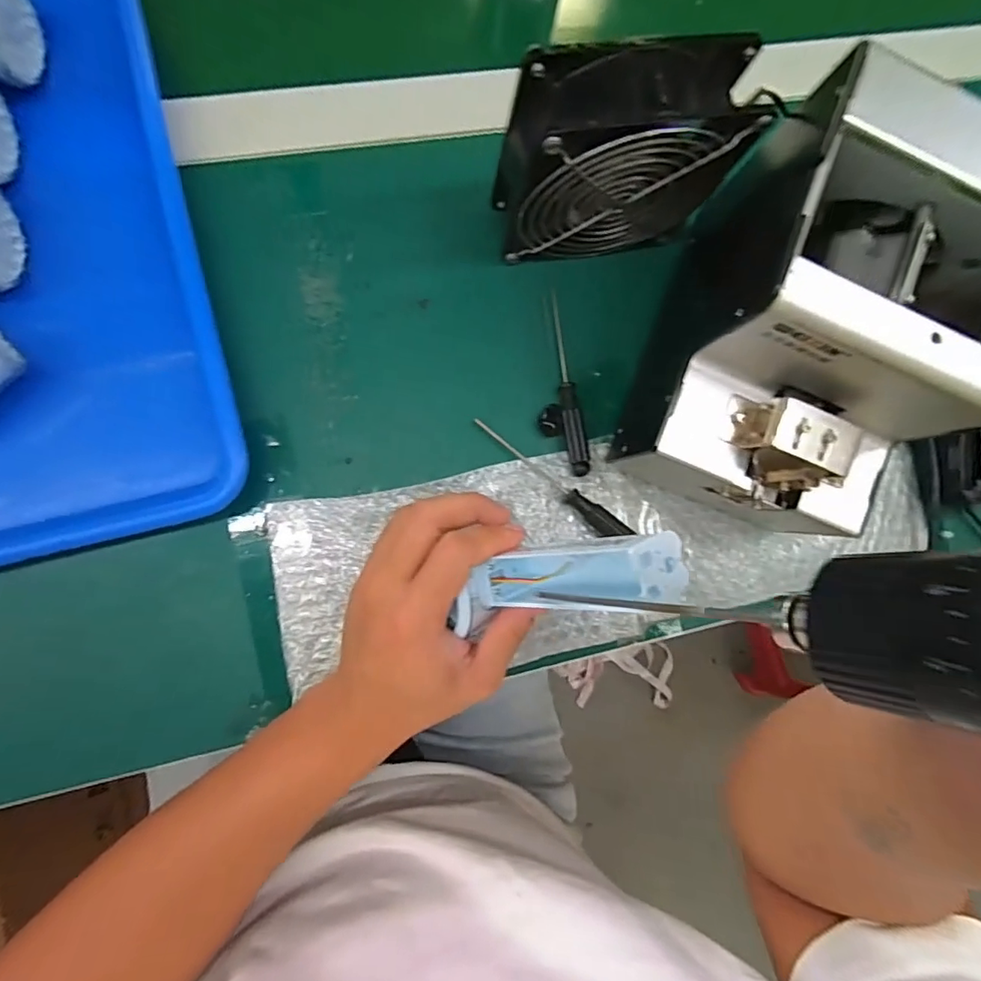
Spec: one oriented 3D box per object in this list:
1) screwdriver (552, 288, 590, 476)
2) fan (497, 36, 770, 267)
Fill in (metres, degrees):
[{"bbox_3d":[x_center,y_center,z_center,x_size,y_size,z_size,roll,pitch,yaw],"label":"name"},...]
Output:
[{"bbox_3d":[0.047,-0.068,0.340,0.013,0.012,0.119,-9,87,-9],"label":"screwdriver"},{"bbox_3d":[0.067,-0.177,0.294,0.122,0.118,0.049,-8,87,-9],"label":"fan"}]

